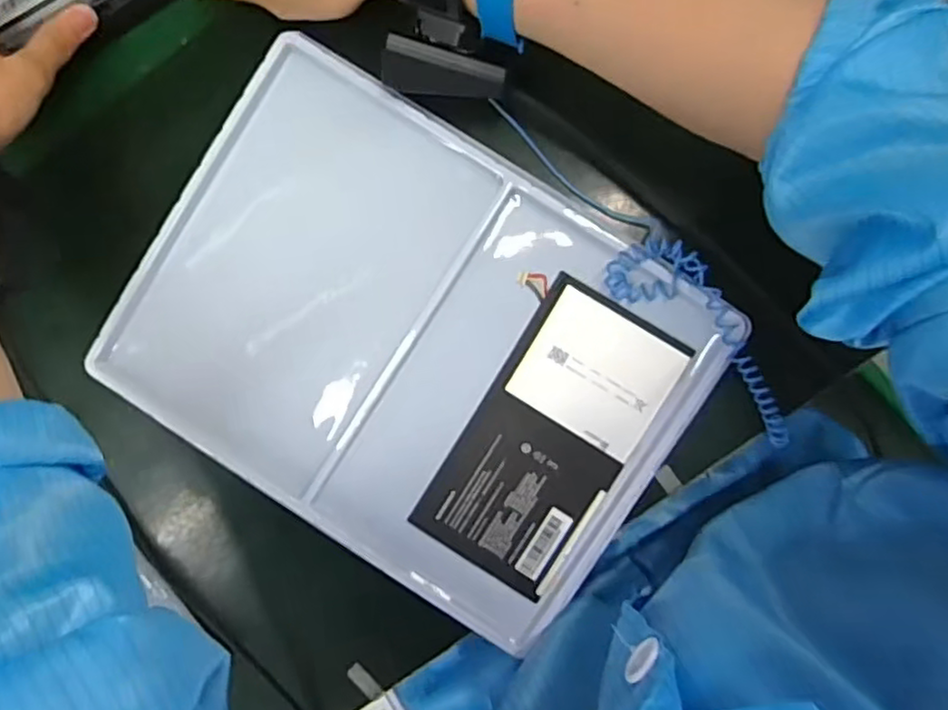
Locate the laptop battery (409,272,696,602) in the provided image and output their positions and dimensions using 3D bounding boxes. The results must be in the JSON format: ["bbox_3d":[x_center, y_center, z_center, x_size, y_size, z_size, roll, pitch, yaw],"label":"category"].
[{"bbox_3d":[0.043,0.048,0.394,0.092,0.007,0.171,30,92,4],"label":"laptop battery"}]

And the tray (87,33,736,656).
[{"bbox_3d":[-0.037,-0.007,0.396,0.311,0.018,0.234,32,96,2],"label":"tray"}]

